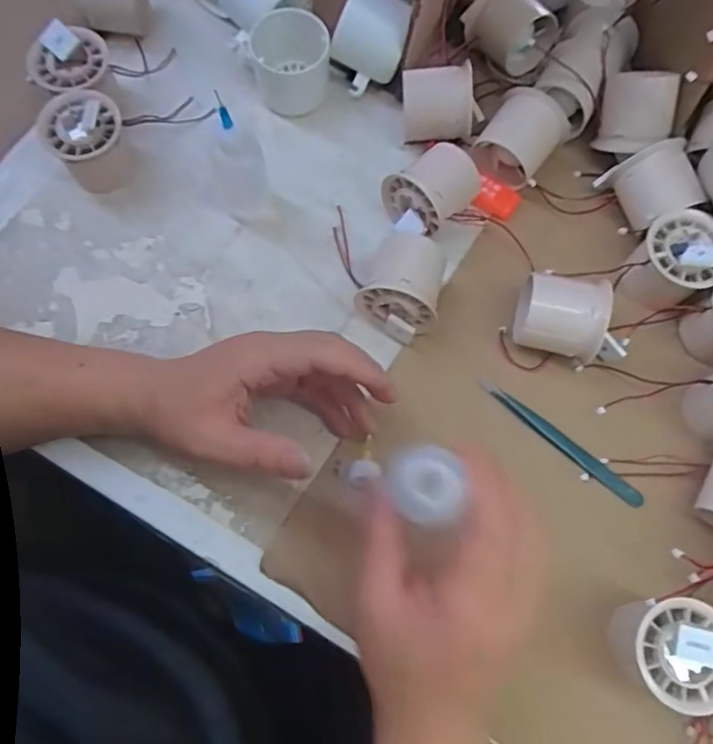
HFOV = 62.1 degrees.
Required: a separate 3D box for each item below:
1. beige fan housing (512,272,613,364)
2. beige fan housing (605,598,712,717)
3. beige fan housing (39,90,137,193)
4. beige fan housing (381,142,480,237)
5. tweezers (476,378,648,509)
[{"bbox_3d":[0.132,-0.036,0.392,0.057,0.047,0.049,17,73,3],"label":"beige fan housing"},{"bbox_3d":[0.178,0.158,0.338,0.052,0.063,0.055,0,73,-1],"label":"beige fan housing"},{"bbox_3d":[-0.196,-0.169,0.439,0.052,0.051,0.056,0,73,-1],"label":"beige fan housing"},{"bbox_3d":[0.054,-0.129,0.424,0.057,0.055,0.056,-30,76,-10],"label":"beige fan housing"},{"bbox_3d":[0.137,0.047,0.399,0.125,0.007,0.012,39,76,10],"label":"tweezers"}]

